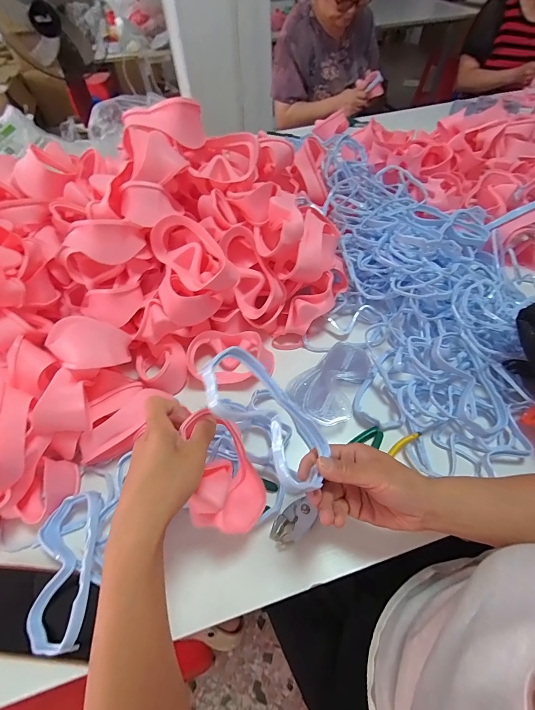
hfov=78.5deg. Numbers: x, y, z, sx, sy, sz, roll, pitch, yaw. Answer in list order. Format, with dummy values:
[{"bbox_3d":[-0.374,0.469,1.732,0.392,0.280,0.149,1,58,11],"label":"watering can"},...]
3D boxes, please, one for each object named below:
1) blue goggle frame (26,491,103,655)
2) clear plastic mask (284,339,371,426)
[{"bbox_3d":[-0.223,0.238,0.368,0.072,0.048,0.147,-10,54,-5],"label":"blue goggle frame"},{"bbox_3d":[0.102,0.032,0.505,0.086,0.038,0.140,35,62,25],"label":"clear plastic mask"}]

